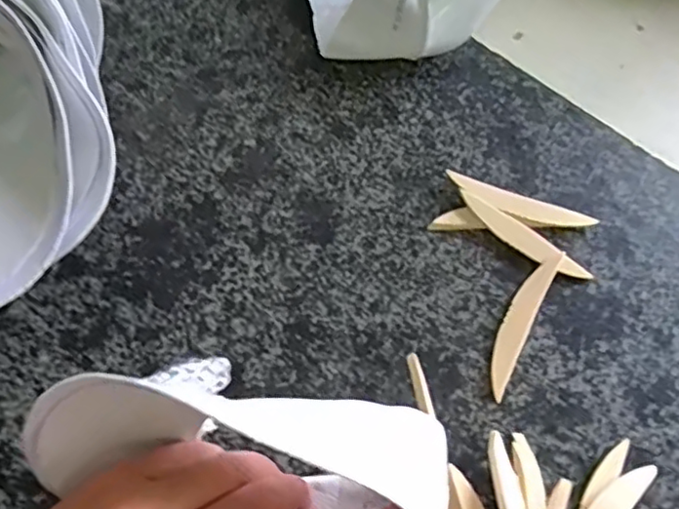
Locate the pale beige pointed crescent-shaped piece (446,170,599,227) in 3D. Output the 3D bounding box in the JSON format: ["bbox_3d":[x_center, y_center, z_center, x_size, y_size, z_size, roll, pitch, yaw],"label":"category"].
[{"bbox_3d":[0.099,-0.028,0.354,0.082,0.004,0.013,19,82,3],"label":"pale beige pointed crescent-shaped piece"}]

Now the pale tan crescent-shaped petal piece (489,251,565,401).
[{"bbox_3d":[0.093,0.034,0.329,0.014,0.010,0.082,26,69,10],"label":"pale tan crescent-shaped petal piece"}]

